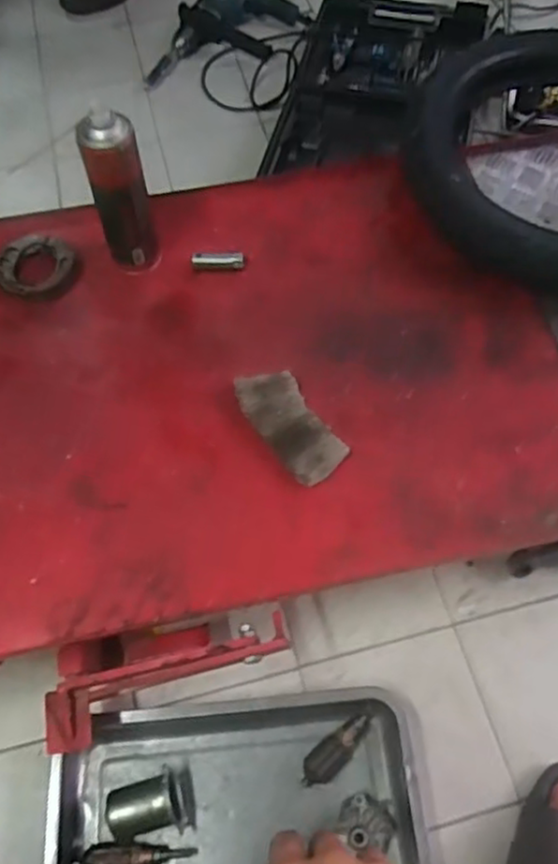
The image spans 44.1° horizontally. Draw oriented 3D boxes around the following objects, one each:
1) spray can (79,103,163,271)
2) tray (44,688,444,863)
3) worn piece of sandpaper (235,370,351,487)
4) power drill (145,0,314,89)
[{"bbox_3d":[-0.184,-0.272,0.823,0.061,0.209,0.064,0,60,0],"label":"spray can"},{"bbox_3d":[-0.037,0.442,0.737,0.405,0.063,0.294,-6,61,-4],"label":"tray"},{"bbox_3d":[0.014,-0.012,0.795,0.075,0.036,0.155,-33,66,-18],"label":"worn piece of sandpaper"},{"bbox_3d":[-0.113,-0.840,1.441,0.210,0.066,0.385,32,65,16],"label":"power drill"}]

